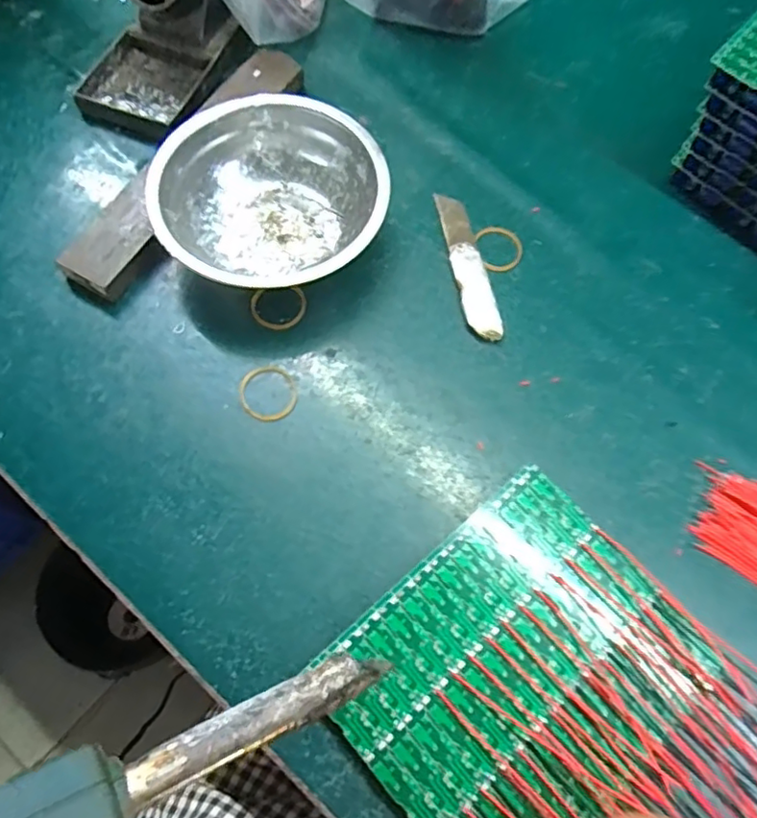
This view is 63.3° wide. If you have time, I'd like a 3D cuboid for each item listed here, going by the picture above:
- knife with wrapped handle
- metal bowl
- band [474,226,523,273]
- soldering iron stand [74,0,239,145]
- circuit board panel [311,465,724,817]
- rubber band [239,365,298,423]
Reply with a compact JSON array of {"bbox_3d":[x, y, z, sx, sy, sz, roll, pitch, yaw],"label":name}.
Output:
[{"bbox_3d":[0.053,-0.086,0.363,0.019,0.006,0.103,-9,69,-6],"label":"knife with wrapped handle"},{"bbox_3d":[-0.060,-0.116,0.351,0.124,0.042,0.119,13,69,3],"label":"metal bowl"},{"bbox_3d":[0.073,-0.097,0.369,0.028,0.004,0.031,-16,71,-6],"label":"band"},{"bbox_3d":[-0.145,-0.234,0.383,0.072,0.059,0.105,22,70,6],"label":"soldering iron stand"},{"bbox_3d":[0.064,0.117,0.273,0.146,0.010,0.124,-40,75,-14],"label":"circuit board panel"},{"bbox_3d":[-0.060,-0.009,0.330,0.030,0.004,0.034,-26,72,-11],"label":"rubber band"}]

